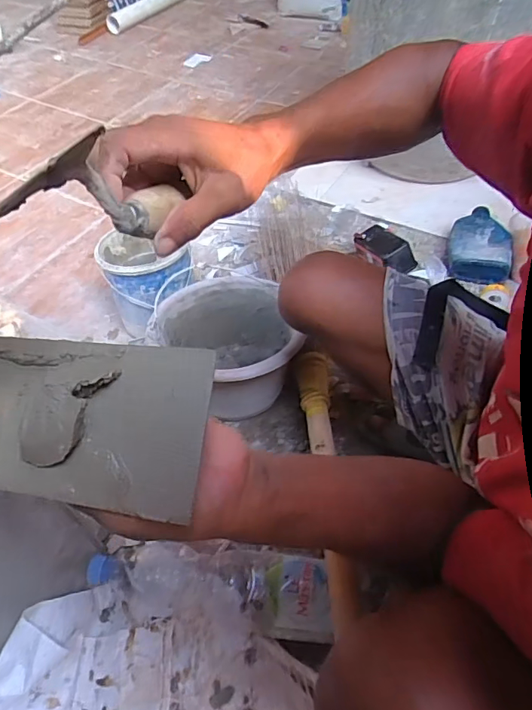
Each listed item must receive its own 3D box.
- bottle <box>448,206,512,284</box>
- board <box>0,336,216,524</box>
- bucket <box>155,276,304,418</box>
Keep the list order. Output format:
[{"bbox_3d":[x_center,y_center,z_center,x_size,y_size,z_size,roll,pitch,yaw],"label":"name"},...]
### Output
[{"bbox_3d":[0.477,-0.250,1.094,0.125,0.054,0.214,11,50,12],"label":"bottle"},{"bbox_3d":[-0.111,0.030,0.244,0.157,0.018,0.081,5,75,5],"label":"board"},{"bbox_3d":[-0.068,-0.005,0.829,0.223,0.163,0.238,-9,49,-5],"label":"bucket"}]

